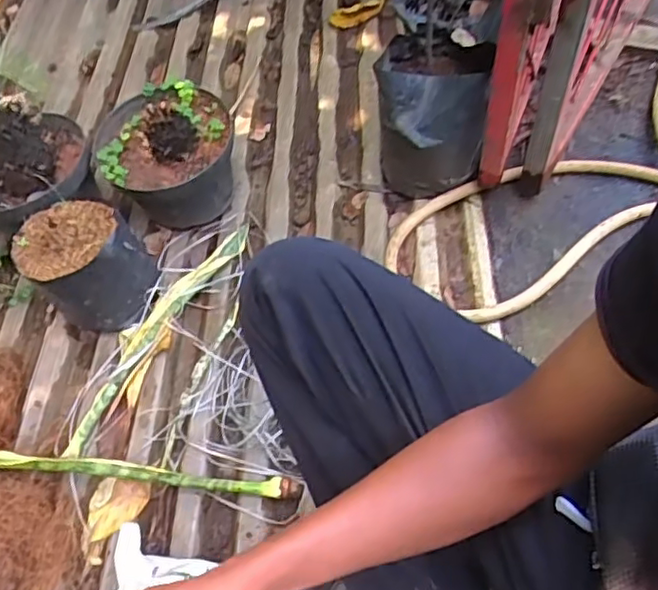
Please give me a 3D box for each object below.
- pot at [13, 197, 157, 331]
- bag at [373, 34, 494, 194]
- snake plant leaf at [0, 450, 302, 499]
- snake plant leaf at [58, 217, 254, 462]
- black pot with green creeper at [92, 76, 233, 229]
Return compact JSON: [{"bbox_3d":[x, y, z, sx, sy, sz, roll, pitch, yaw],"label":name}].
[{"bbox_3d":[-0.357,-0.043,0.954,0.143,0.163,0.157,-1,54,1],"label":"pot"},{"bbox_3d":[0.155,-0.289,0.999,0.161,0.190,0.160,-4,54,-1],"label":"bag"},{"bbox_3d":[-0.308,0.225,0.820,0.520,0.068,0.049,2,55,4],"label":"snake plant leaf"},{"bbox_3d":[-0.259,0.048,0.961,0.044,0.029,0.431,26,59,19],"label":"snake plant leaf"},{"bbox_3d":[-0.263,-0.226,1.056,0.210,0.191,0.210,-1,54,1],"label":"black pot with green creeper"}]

